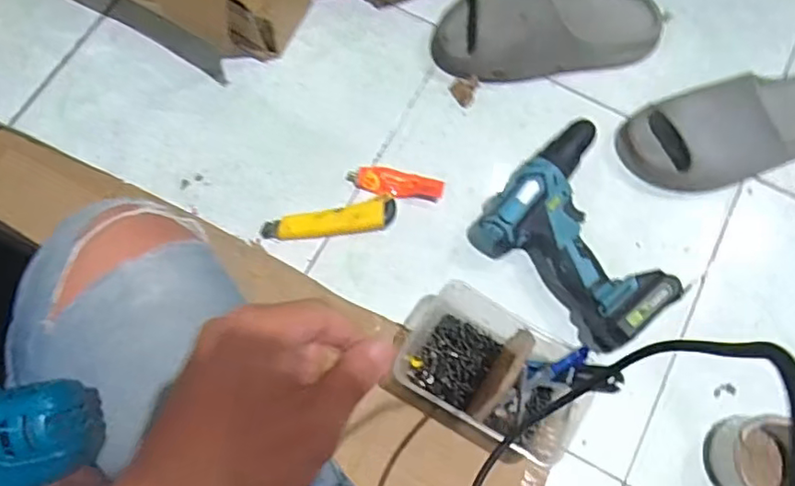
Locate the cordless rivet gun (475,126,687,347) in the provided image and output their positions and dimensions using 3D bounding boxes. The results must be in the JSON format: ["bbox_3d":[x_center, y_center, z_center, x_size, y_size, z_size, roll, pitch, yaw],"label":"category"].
[{"bbox_3d":[0.210,-0.012,0.671,0.191,0.075,0.218,-37,77,-13],"label":"cordless rivet gun"}]

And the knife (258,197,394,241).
[{"bbox_3d":[-0.077,-0.023,0.691,0.151,0.024,0.037,-11,72,-6],"label":"knife"}]

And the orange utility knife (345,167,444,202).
[{"bbox_3d":[-0.002,-0.071,0.714,0.111,0.012,0.037,10,71,1],"label":"orange utility knife"}]

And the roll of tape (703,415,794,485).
[{"bbox_3d":[0.370,0.222,0.618,0.085,0.046,0.087,1,71,-2],"label":"roll of tape"}]

